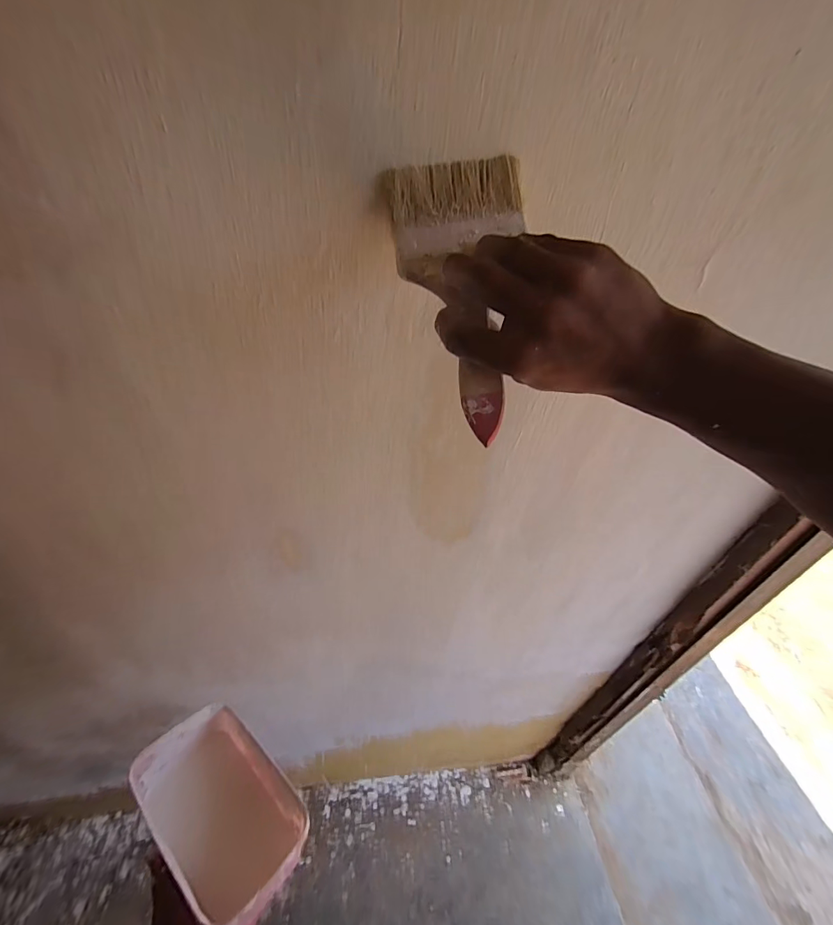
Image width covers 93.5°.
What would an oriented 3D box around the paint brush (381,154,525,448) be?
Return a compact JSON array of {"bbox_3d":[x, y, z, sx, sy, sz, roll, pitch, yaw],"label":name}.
[{"bbox_3d":[0.037,-0.112,0.258,0.091,0.017,0.197,-8,76,2],"label":"paint brush"}]

